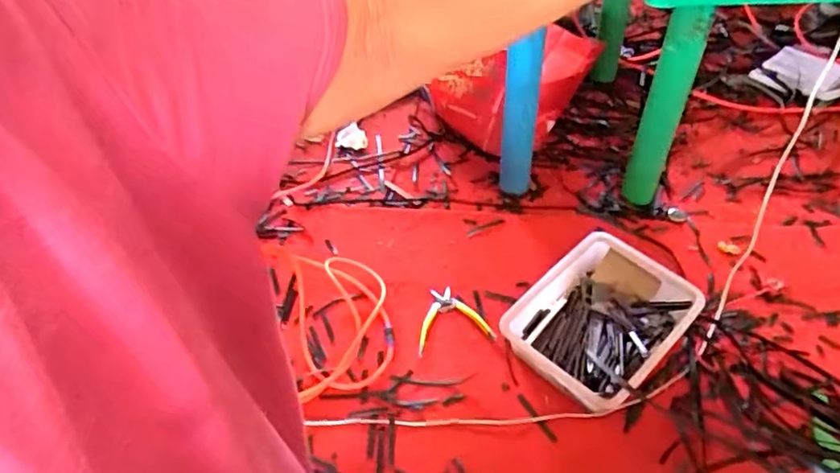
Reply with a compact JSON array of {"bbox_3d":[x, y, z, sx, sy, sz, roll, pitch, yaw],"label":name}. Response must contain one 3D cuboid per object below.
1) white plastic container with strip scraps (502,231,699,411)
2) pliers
[{"bbox_3d":[0.286,0.130,0.967,0.219,0.075,0.287,35,58,29],"label":"white plastic container with strip scraps"},{"bbox_3d":[0.049,0.135,1.018,0.124,0.009,0.115,-11,49,-7],"label":"pliers"}]

